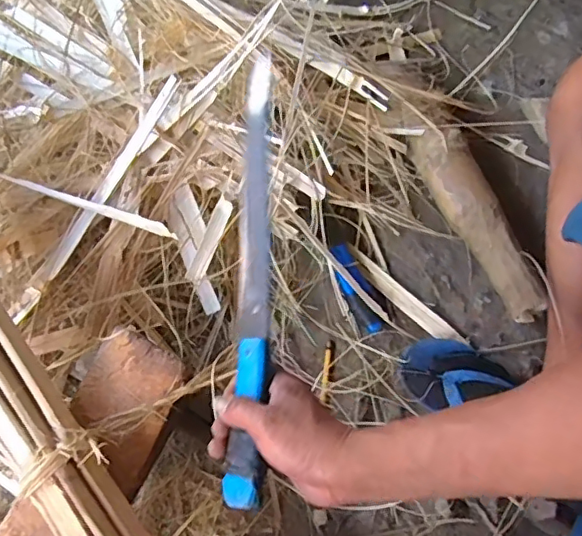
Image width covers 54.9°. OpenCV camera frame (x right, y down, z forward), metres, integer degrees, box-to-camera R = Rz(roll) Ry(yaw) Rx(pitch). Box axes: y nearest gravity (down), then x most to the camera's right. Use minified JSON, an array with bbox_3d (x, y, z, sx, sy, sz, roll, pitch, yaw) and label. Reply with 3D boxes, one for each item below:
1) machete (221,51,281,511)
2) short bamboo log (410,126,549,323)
[{"bbox_3d":[-0.032,-0.006,0.488,0.033,0.027,0.391,0,73,3],"label":"machete"},{"bbox_3d":[0.250,-0.069,0.757,0.070,0.071,0.290,-17,64,-8],"label":"short bamboo log"}]

